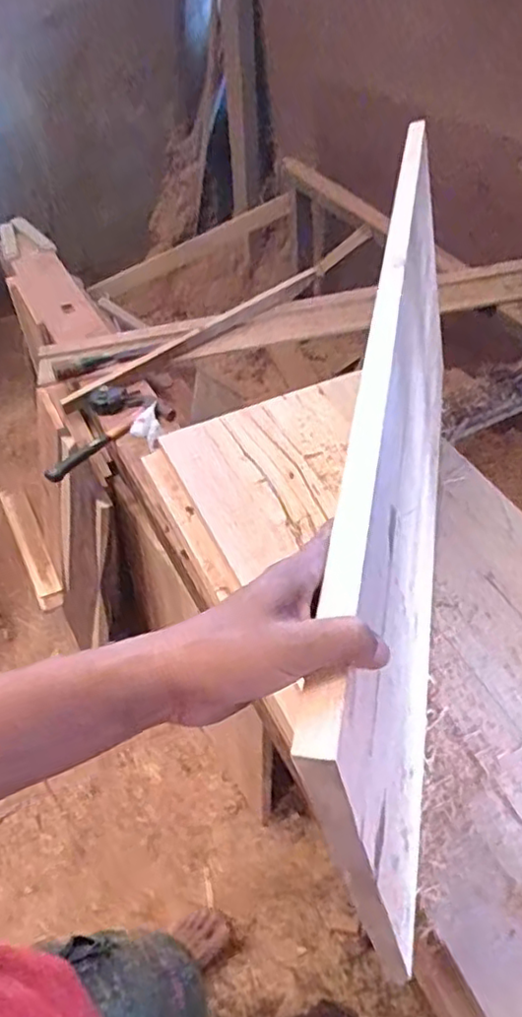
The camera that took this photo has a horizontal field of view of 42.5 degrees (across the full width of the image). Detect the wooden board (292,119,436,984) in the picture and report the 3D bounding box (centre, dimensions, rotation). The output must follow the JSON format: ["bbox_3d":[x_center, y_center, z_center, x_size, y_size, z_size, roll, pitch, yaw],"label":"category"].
[{"bbox_3d":[0.151,-0.062,0.682,0.021,0.341,0.836,-2,45,19],"label":"wooden board"}]

